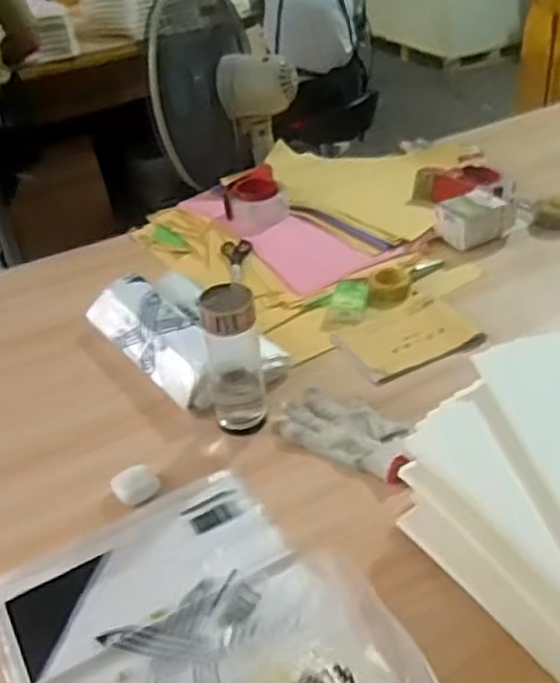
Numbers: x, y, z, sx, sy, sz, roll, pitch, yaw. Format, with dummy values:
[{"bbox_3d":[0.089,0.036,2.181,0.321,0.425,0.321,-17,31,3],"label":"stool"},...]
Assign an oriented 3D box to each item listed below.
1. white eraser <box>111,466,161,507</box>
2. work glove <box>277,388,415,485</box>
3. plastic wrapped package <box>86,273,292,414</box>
[{"bbox_3d":[-0.167,0.164,0.823,0.047,0.024,0.034,-28,42,-29],"label":"white eraser"},{"bbox_3d":[0.085,0.106,0.869,0.178,0.021,0.095,21,43,31],"label":"work glove"},{"bbox_3d":[-0.152,-0.012,1.046,0.309,0.073,0.177,27,46,36],"label":"plastic wrapped package"}]

